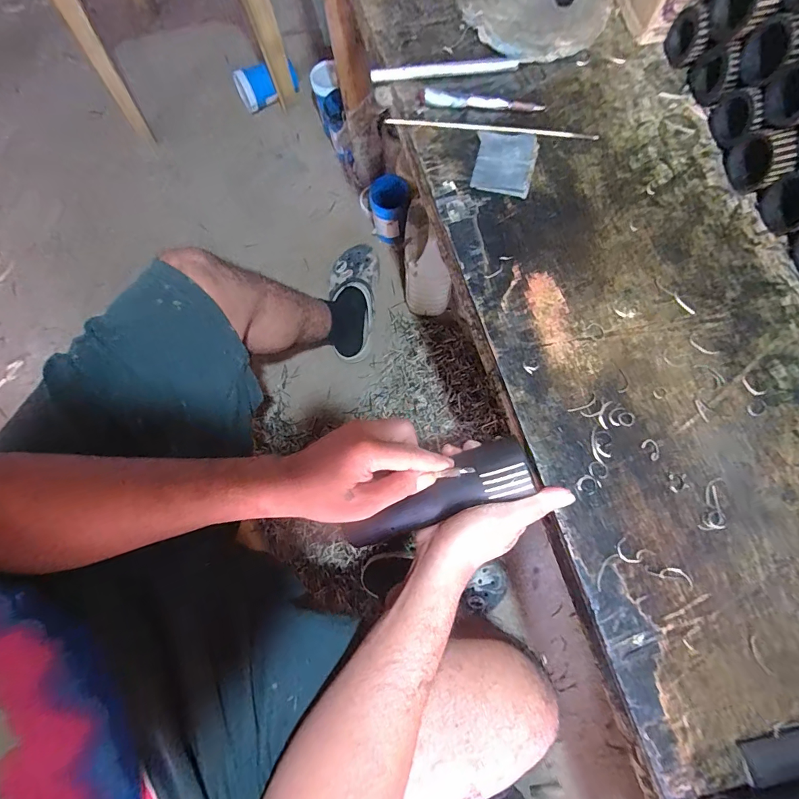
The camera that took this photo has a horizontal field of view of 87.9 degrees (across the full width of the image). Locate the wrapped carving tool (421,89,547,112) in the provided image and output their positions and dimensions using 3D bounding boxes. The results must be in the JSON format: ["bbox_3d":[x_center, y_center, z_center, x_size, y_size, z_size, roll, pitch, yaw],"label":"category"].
[{"bbox_3d":[0.090,-0.327,0.454,0.134,0.013,0.018,1,78,0],"label":"wrapped carving tool"}]

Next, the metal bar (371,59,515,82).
[{"bbox_3d":[0.051,-0.371,0.463,0.165,0.012,0.015,-7,78,-2],"label":"metal bar"}]

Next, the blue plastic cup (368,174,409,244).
[{"bbox_3d":[-0.025,-0.441,0.963,0.082,0.135,0.090,0,78,0],"label":"blue plastic cup"}]

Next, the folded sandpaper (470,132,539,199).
[{"bbox_3d":[0.112,-0.252,0.439,0.061,0.009,0.074,15,78,3],"label":"folded sandpaper"}]

